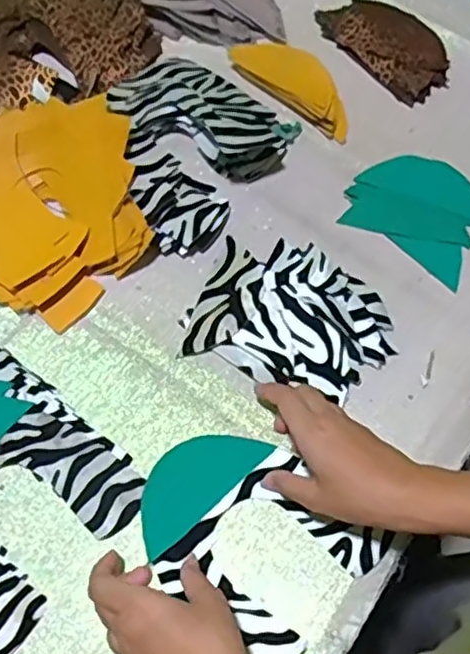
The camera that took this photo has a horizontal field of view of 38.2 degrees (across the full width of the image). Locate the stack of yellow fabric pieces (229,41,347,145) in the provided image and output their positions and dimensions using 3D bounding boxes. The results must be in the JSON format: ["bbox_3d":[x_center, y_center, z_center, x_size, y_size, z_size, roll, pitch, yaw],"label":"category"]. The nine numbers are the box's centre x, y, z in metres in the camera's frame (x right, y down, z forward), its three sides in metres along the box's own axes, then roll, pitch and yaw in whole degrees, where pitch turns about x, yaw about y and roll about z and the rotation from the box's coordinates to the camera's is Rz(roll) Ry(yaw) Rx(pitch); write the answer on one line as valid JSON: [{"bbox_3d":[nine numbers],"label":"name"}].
[{"bbox_3d":[0.061,-0.235,0.649,0.138,0.019,0.060,42,72,15],"label":"stack of yellow fabric pieces"}]

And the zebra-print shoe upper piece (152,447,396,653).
[{"bbox_3d":[0.025,0.163,0.478,0.115,0.009,0.129,40,71,15],"label":"zebra-print shoe upper piece"}]

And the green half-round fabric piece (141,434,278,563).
[{"bbox_3d":[-0.031,0.112,0.503,0.110,0.005,0.052,-39,69,-16],"label":"green half-round fabric piece"}]

